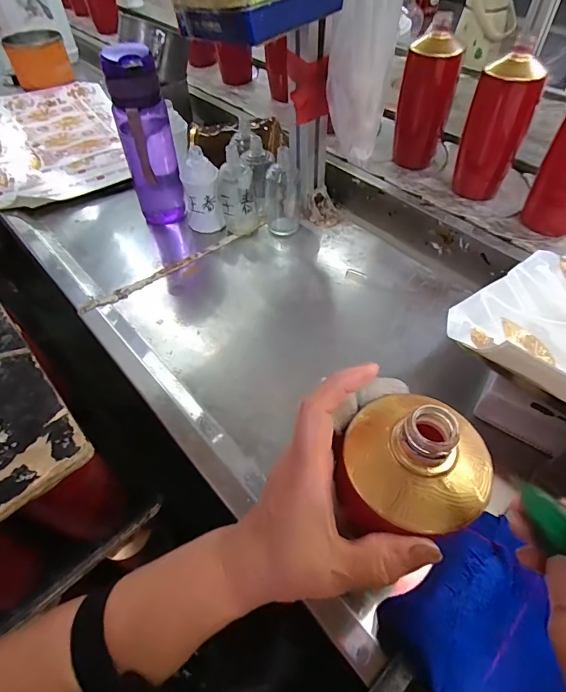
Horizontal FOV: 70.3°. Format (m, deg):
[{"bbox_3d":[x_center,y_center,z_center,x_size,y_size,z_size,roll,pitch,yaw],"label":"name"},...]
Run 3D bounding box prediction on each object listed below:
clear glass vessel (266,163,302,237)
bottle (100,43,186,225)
[{"bbox_3d":[0.002,-0.226,0.614,0.050,0.098,0.050,1,53,6],"label":"clear glass vessel"},{"bbox_3d":[-0.189,-0.280,0.562,0.073,0.212,0.058,-19,53,-9],"label":"bottle"}]

